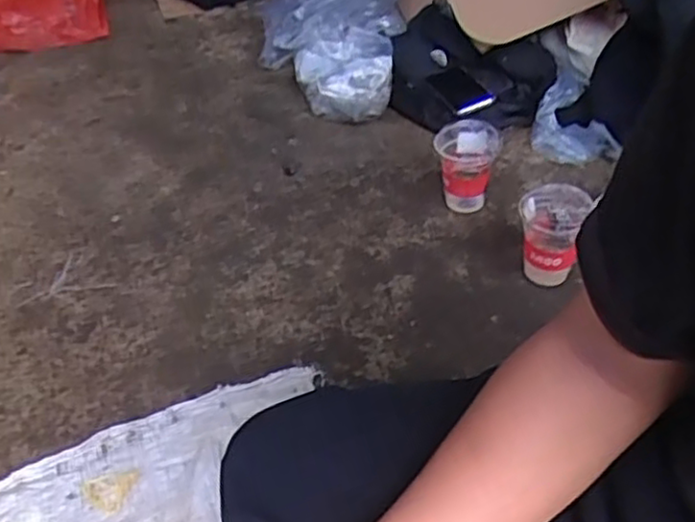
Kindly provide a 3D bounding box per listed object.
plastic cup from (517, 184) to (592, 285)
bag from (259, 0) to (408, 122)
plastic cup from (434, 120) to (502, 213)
[{"bbox_3d":[0.261,-0.028,0.932,0.079,0.117,0.082,-3,43,2],"label":"plastic cup"},{"bbox_3d":[-0.035,-0.455,1.372,0.283,0.121,0.496,4,44,9],"label":"bag"},{"bbox_3d":[0.173,-0.135,1.036,0.088,0.110,0.081,1,44,6],"label":"plastic cup"}]

